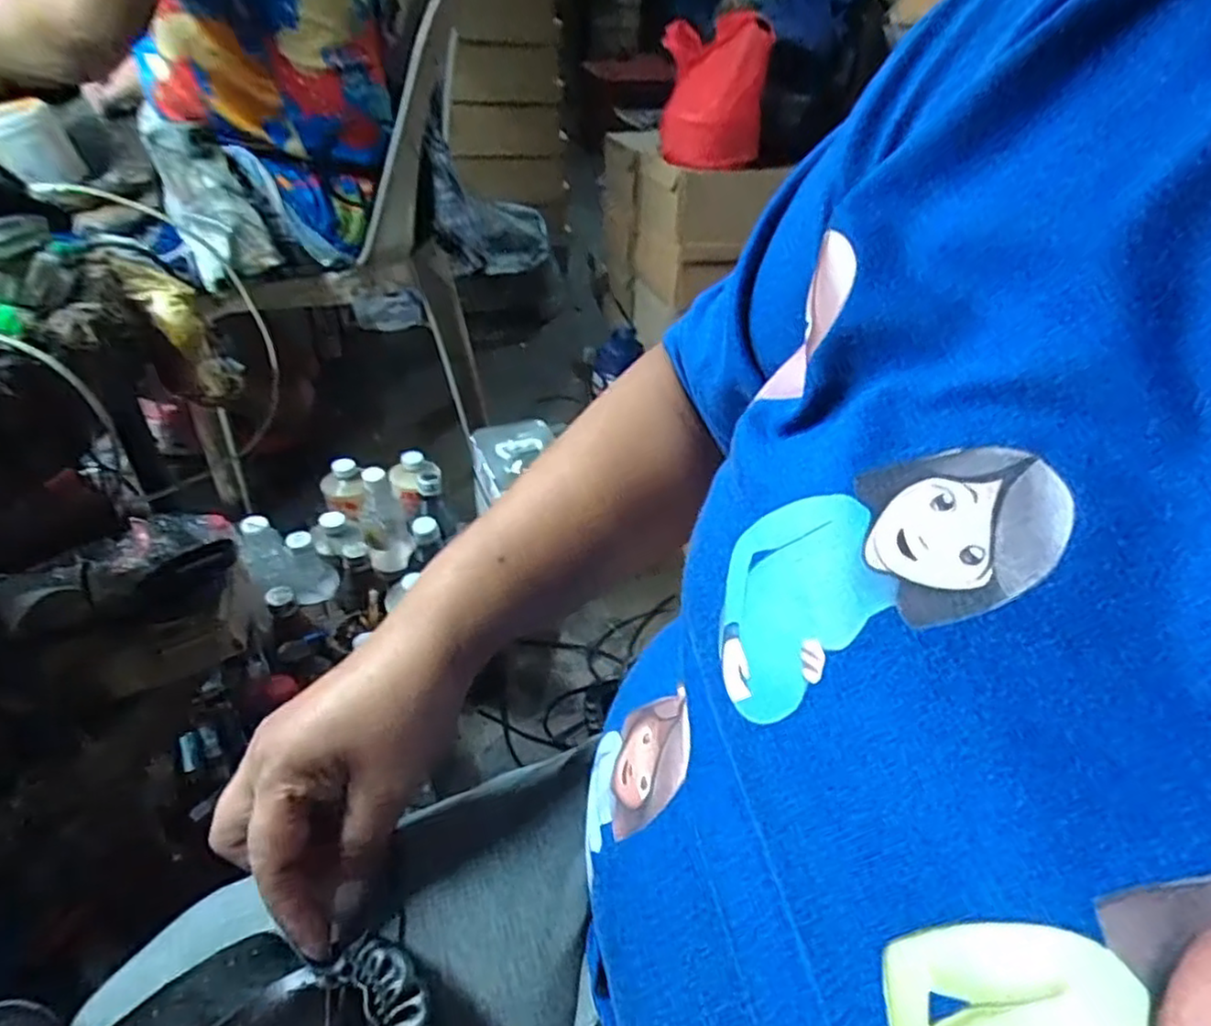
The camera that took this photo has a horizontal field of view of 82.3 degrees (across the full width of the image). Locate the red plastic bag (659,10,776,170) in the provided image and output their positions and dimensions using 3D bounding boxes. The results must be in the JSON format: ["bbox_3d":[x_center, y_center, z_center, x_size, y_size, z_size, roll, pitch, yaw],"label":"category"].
[{"bbox_3d":[0.156,-0.609,0.998,0.144,0.172,0.165,7,39,2],"label":"red plastic bag"}]

